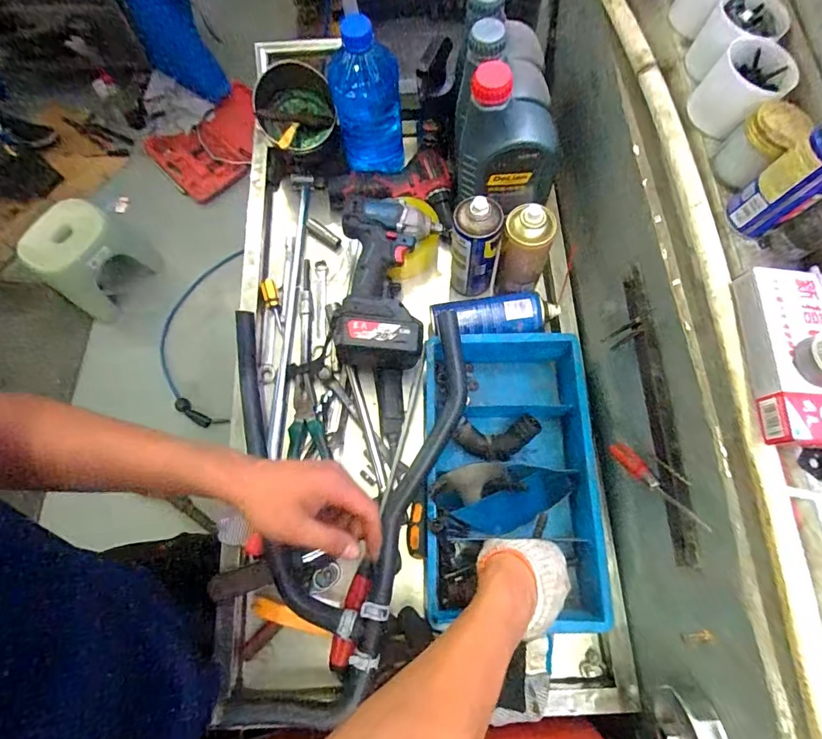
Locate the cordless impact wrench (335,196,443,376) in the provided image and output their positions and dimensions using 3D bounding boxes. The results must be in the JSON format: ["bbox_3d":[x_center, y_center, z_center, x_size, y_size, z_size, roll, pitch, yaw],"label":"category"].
[{"bbox_3d":[-0.042,-0.121,0.658,0.139,0.104,0.252,8,73,3],"label":"cordless impact wrench"}]

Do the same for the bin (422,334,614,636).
[{"bbox_3d":[0.124,0.128,0.590,0.208,0.102,0.347,0,72,0],"label":"bin"}]

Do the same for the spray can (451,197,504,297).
[{"bbox_3d":[0.089,-0.167,0.646,0.071,0.178,0.064,5,73,2],"label":"spray can"}]

